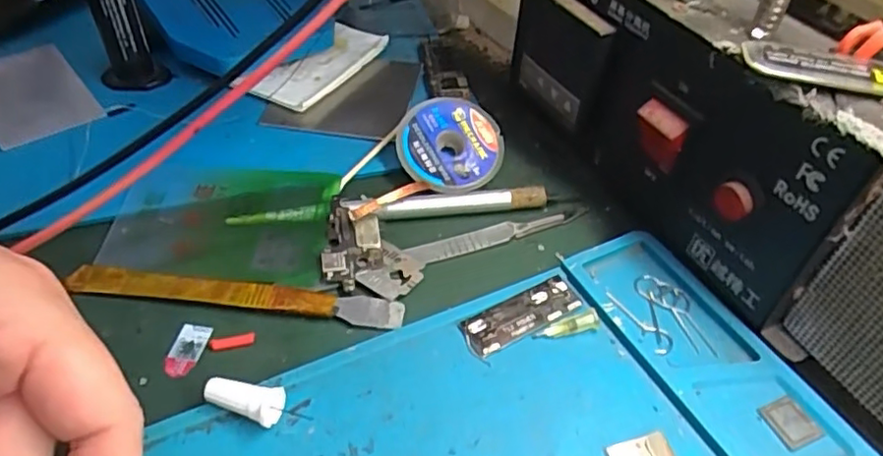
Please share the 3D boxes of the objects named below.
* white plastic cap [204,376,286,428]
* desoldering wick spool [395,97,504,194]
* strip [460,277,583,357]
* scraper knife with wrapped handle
[{"bbox_3d":[-0.059,0.051,0.190,0.023,0.012,0.010,17,46,14],"label":"white plastic cap"},{"bbox_3d":[0.004,-0.035,0.270,0.045,0.008,0.043,-4,71,-12],"label":"desoldering wick spool"},{"bbox_3d":[0.028,0.030,0.220,0.043,0.004,0.015,-20,49,-21],"label":"strip"},{"bbox_3d":[-0.074,0.022,0.223,0.120,0.004,0.011,6,45,3],"label":"scraper knife with wrapped handle"}]

